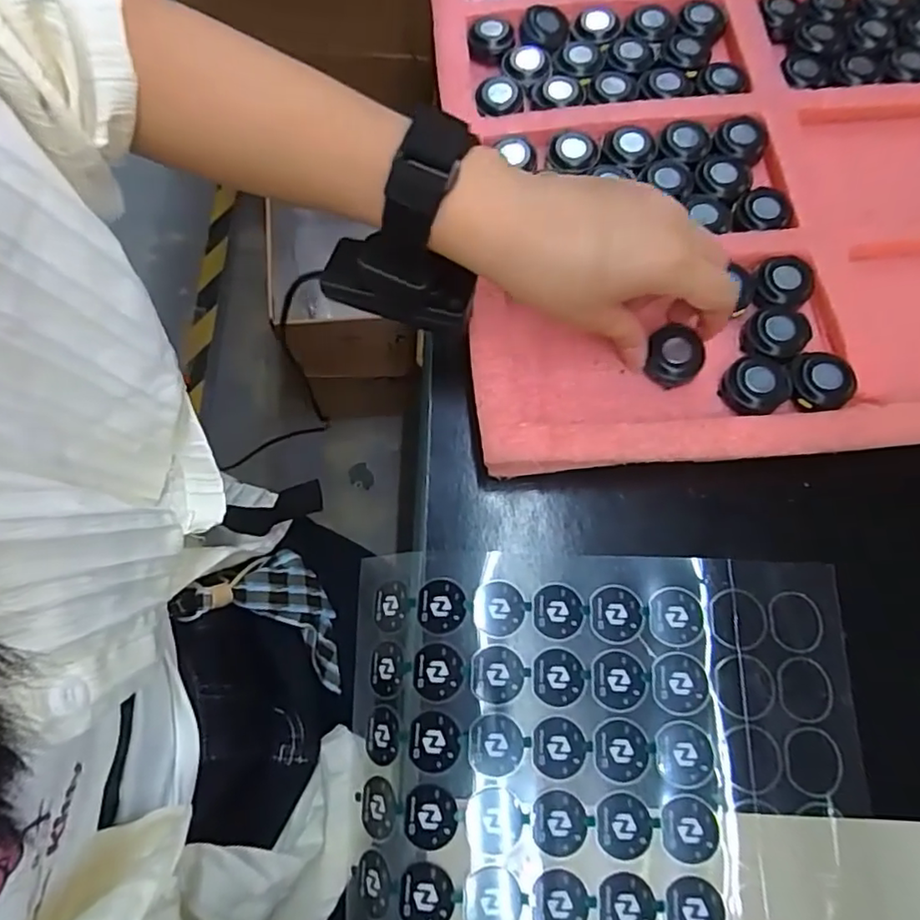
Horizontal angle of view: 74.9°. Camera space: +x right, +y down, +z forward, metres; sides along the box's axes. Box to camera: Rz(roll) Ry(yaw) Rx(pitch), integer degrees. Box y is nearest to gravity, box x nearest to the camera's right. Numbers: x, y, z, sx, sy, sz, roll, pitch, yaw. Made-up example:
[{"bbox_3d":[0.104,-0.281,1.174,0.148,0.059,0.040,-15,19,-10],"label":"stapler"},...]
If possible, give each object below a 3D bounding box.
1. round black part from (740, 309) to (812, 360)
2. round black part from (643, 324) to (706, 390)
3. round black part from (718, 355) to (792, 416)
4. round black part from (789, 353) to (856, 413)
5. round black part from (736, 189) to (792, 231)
[{"bbox_3d":[0.159,-0.063,0.300,0.032,0.010,0.027,5,72,1],"label":"round black part"},{"bbox_3d":[0.106,-0.051,0.299,0.028,0.013,0.026,-1,74,2],"label":"round black part"},{"bbox_3d":[0.146,-0.037,0.294,0.032,0.010,0.029,-15,73,-5],"label":"round black part"},{"bbox_3d":[0.177,-0.038,0.292,0.031,0.007,0.030,0,72,0],"label":"round black part"},{"bbox_3d":[0.163,-0.133,0.321,0.027,0.007,0.024,33,75,10],"label":"round black part"}]

